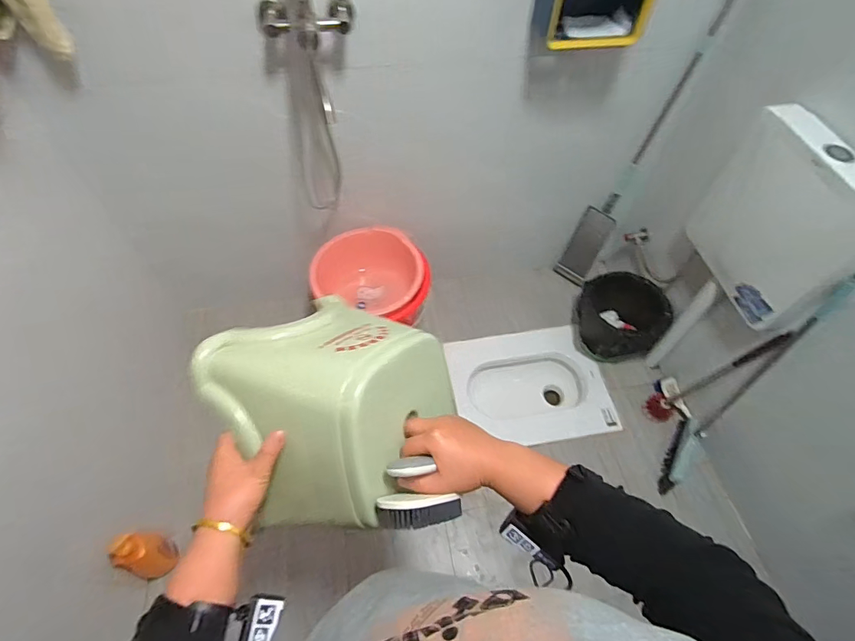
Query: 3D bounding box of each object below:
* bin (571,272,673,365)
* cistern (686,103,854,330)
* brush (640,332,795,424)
[{"bbox_3d":[0.667,-0.012,1.590,0.275,0.216,0.310,-34,63,-15],"label":"bin"},{"bbox_3d":[0.833,-0.225,1.074,0.115,0.396,0.396,-13,60,-4],"label":"cistern"},{"bbox_3d":[0.821,0.169,1.332,0.162,0.511,0.099,-20,61,-8],"label":"brush"}]

